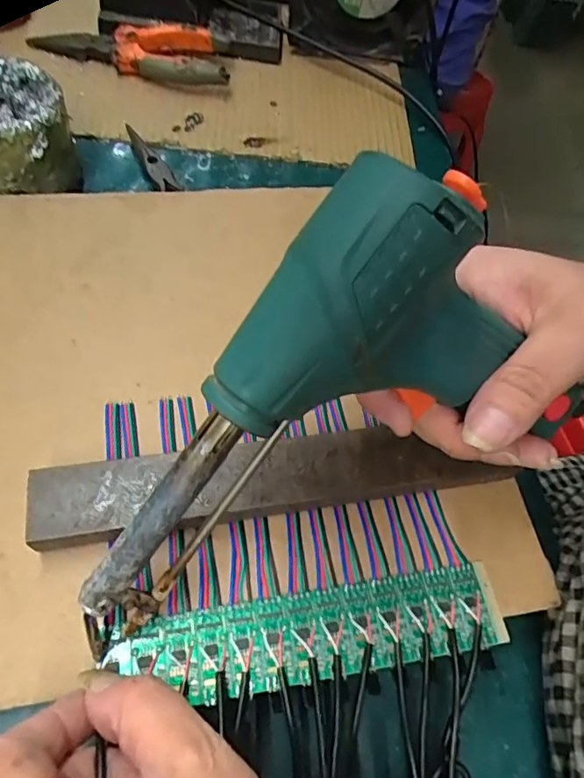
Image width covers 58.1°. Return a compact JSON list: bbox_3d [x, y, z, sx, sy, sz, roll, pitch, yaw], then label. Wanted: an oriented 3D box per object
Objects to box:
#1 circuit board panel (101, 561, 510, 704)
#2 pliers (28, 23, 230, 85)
[{"bbox_3d":[0.010,0.097,0.210,0.152,0.004,0.034,-4,65,-10],"label":"circuit board panel"},{"bbox_3d":[-0.130,-0.278,0.431,0.159,0.020,0.054,9,59,-5],"label":"pliers"}]

